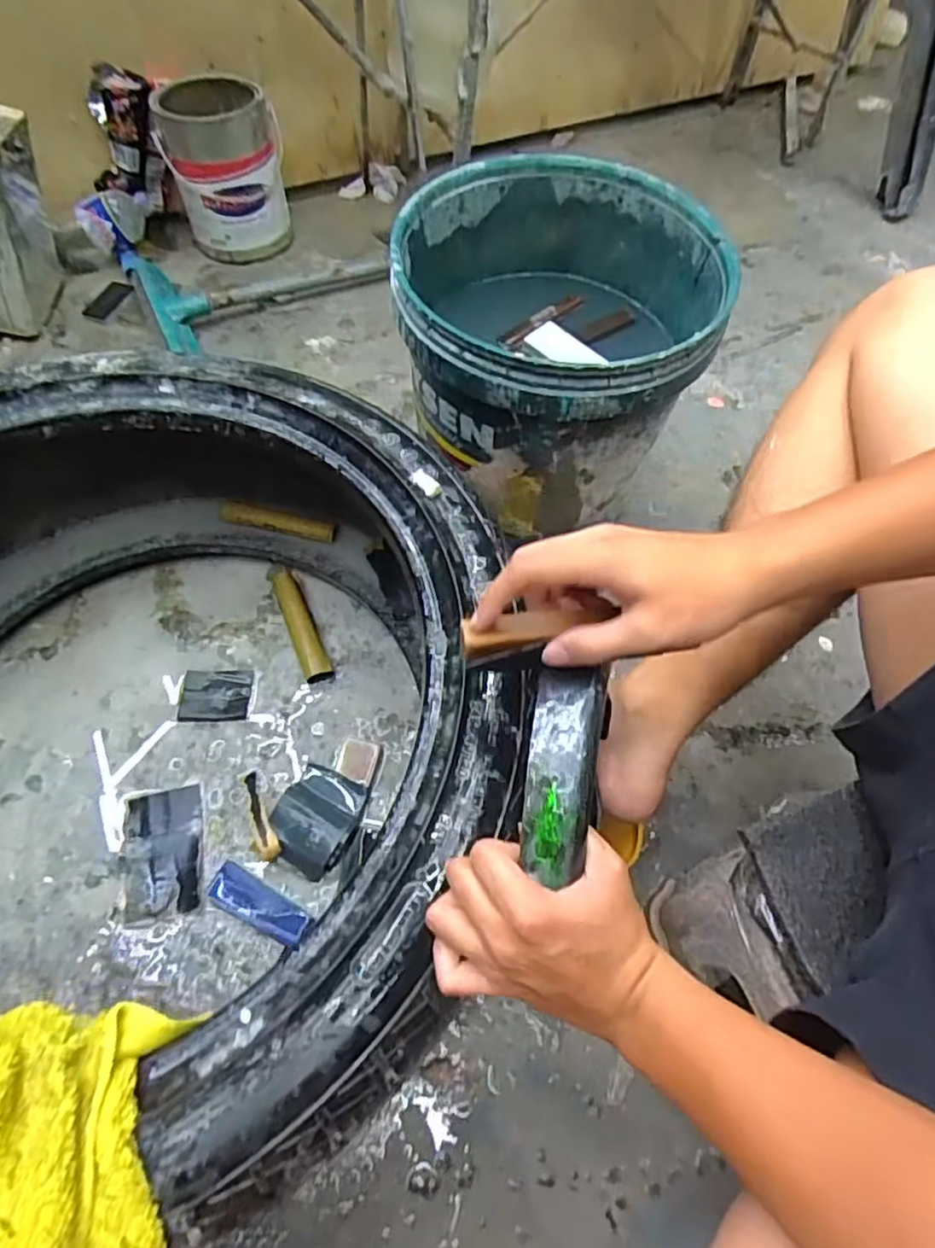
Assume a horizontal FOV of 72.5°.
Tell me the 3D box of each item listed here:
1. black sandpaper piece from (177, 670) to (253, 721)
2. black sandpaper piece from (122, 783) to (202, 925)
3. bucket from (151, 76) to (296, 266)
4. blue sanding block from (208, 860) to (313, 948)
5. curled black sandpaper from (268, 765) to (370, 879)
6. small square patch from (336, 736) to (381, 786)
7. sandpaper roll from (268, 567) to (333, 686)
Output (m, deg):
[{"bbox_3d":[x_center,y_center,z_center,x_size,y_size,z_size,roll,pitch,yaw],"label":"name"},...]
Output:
[{"bbox_3d":[-0.270,0.076,0.686,0.072,0.005,0.057,-1,60,-3],"label":"black sandpaper piece"},{"bbox_3d":[-0.289,0.215,0.603,0.068,0.004,0.116,-8,61,-7],"label":"black sandpaper piece"},{"bbox_3d":[-0.389,-0.733,1.041,0.177,0.199,0.159,-12,61,-9],"label":"bucket"},{"bbox_3d":[-0.187,0.254,0.579,0.100,0.019,0.032,25,62,12],"label":"blue sanding block"},{"bbox_3d":[-0.144,0.185,0.611,0.075,0.028,0.094,24,62,11],"label":"curled black sandpaper"},{"bbox_3d":[-0.112,0.139,0.651,0.038,0.010,0.045,12,60,4],"label":"small square patch"},{"bbox_3d":[-0.193,-0.006,0.724,0.028,0.029,0.159,-22,63,-14],"label":"sandpaper roll"}]

